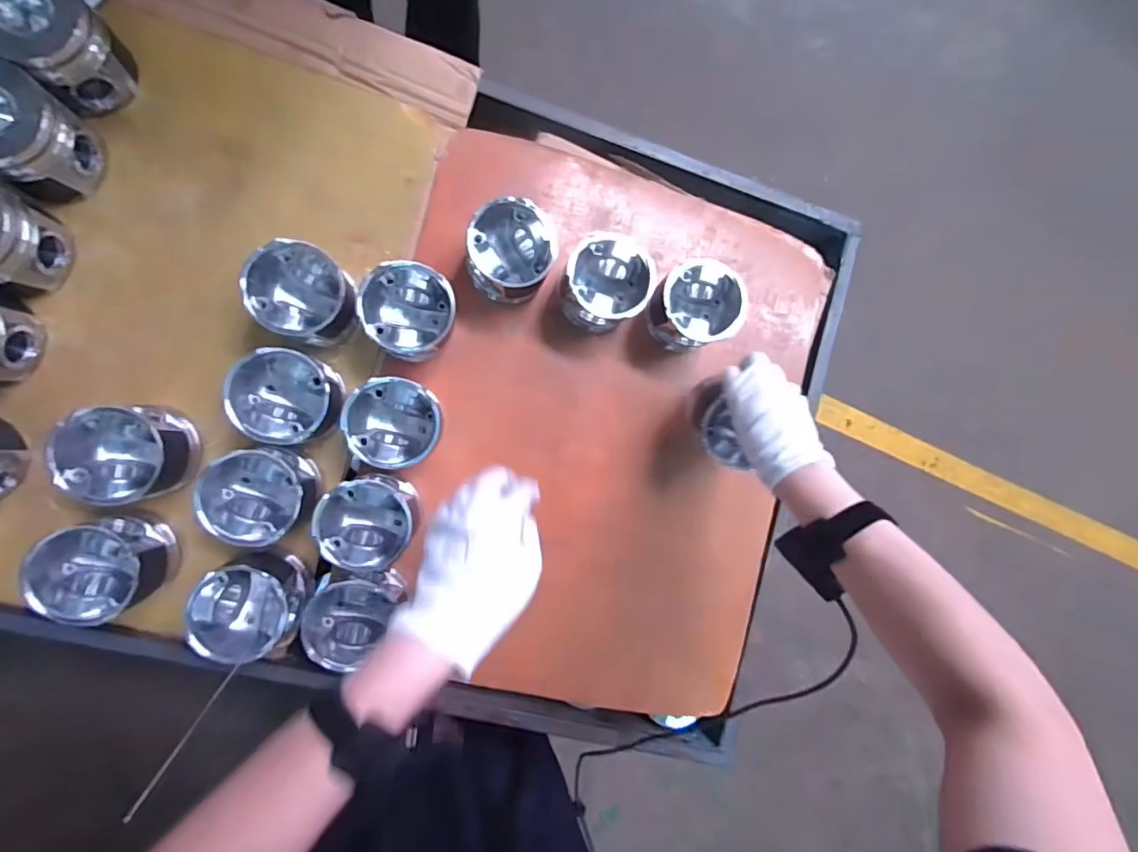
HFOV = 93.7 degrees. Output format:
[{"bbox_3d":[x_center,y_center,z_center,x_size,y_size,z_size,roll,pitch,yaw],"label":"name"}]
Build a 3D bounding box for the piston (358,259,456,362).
[{"bbox_3d":[-0.173,-0.120,0.586,0.096,0.079,0.096,1,90,-10],"label":"piston"}]

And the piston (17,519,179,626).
[{"bbox_3d":[-0.462,0.140,0.537,0.094,0.098,0.093,0,90,-10],"label":"piston"}]

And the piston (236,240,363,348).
[{"bbox_3d":[-0.275,-0.137,0.562,0.092,0.079,0.098,0,90,-10],"label":"piston"}]

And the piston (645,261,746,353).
[{"bbox_3d":[0.145,-0.143,0.644,0.094,0.092,0.095,0,90,-10],"label":"piston"}]

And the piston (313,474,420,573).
[{"bbox_3d":[-0.214,0.100,0.580,0.093,0.084,0.094,0,90,-10],"label":"piston"}]

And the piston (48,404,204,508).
[{"bbox_3d":[-0.439,0.028,0.539,0.094,0.084,0.092,-9,91,-10],"label":"piston"}]

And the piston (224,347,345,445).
[{"bbox_3d":[-0.294,-0.031,0.561,0.099,0.082,0.096,0,90,-10],"label":"piston"}]

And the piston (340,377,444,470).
[{"bbox_3d":[-0.188,-0.003,0.582,0.090,0.090,0.090,0,90,-10],"label":"piston"}]

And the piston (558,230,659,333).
[{"bbox_3d":[0.040,-0.166,0.621,0.101,0.078,0.097,0,90,-10],"label":"piston"}]

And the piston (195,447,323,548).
[{"bbox_3d":[-0.318,0.070,0.561,0.098,0.088,0.093,0,90,-10],"label":"piston"}]

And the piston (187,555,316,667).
[{"bbox_3d":[-0.326,0.185,0.559,0.092,0.098,0.098,0,90,-10],"label":"piston"}]

